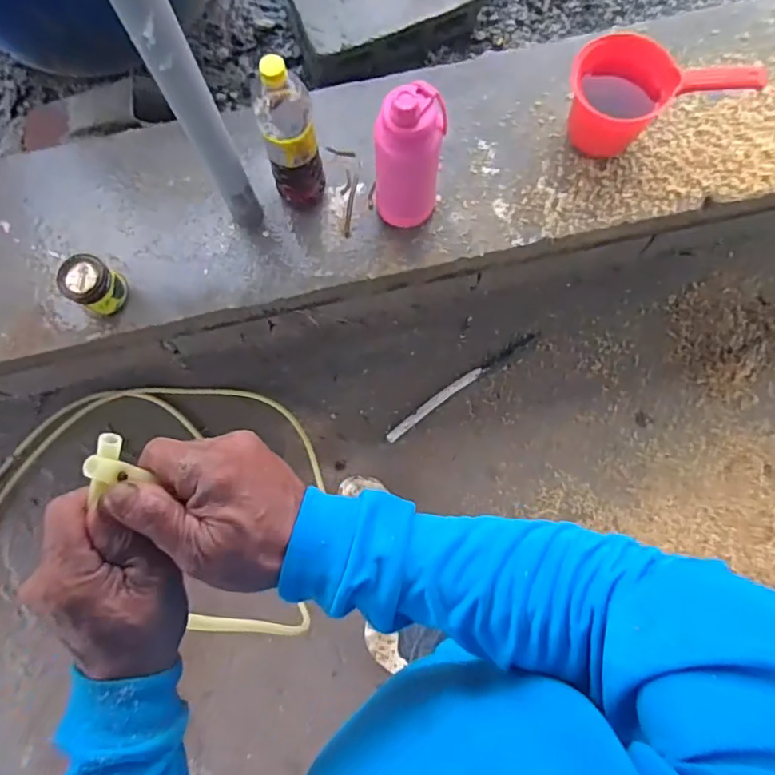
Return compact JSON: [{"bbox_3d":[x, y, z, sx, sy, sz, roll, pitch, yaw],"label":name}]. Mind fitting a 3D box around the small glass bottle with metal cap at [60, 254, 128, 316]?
[{"bbox_3d":[-0.443,-0.152,0.873,0.072,0.100,0.072,28,80,6],"label":"small glass bottle with metal cap"}]

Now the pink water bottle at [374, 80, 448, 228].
[{"bbox_3d":[0.028,-0.313,0.813,0.094,0.260,0.084,4,79,2],"label":"pink water bottle"}]

